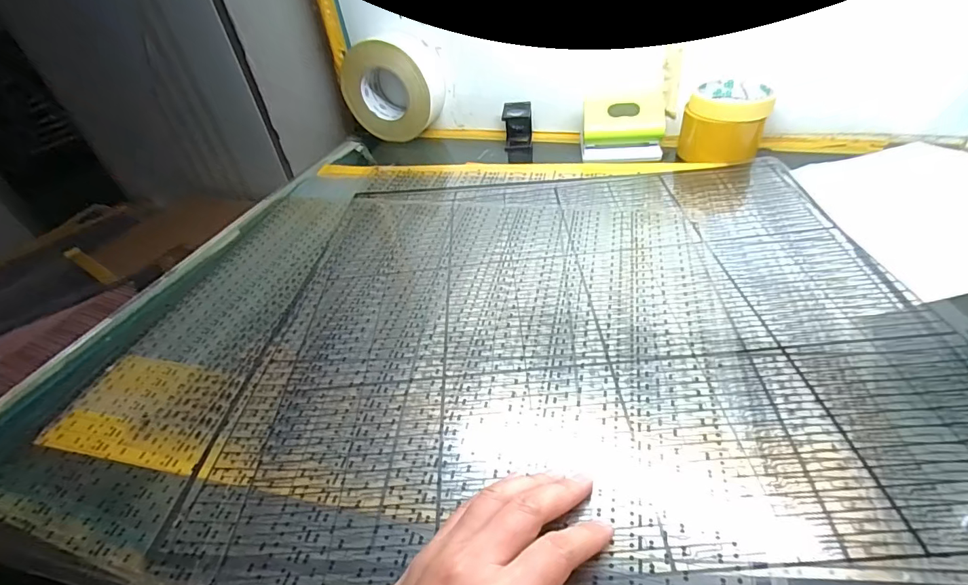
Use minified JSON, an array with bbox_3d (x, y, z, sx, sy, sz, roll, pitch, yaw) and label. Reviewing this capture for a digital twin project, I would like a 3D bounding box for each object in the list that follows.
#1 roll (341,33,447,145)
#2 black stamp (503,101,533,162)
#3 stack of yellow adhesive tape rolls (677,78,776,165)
[{"bbox_3d":[-0.137,-0.308,0.676,0.144,0.133,0.075,10,43,19],"label":"roll"},{"bbox_3d":[0.051,-0.228,0.649,0.039,0.084,0.029,0,41,9],"label":"black stamp"},{"bbox_3d":[0.293,-0.209,0.544,0.089,0.069,0.086,13,45,23],"label":"stack of yellow adhesive tape rolls"}]

